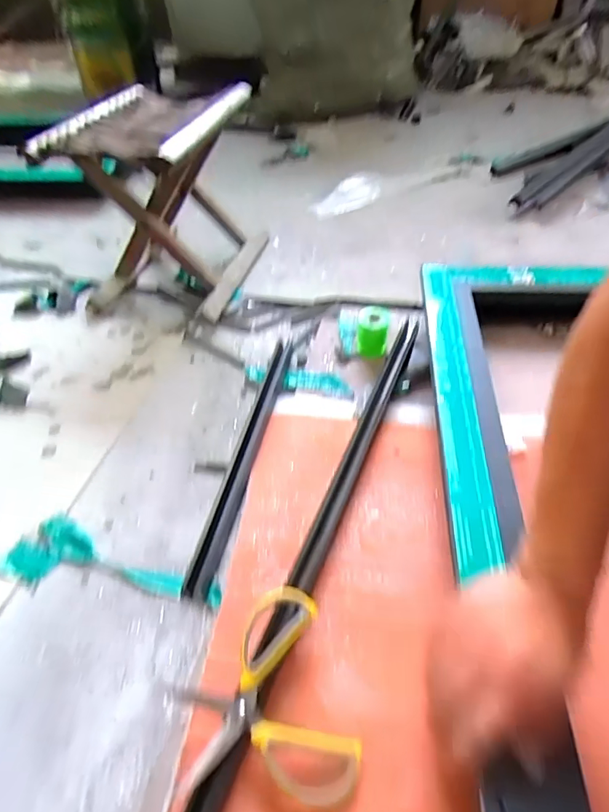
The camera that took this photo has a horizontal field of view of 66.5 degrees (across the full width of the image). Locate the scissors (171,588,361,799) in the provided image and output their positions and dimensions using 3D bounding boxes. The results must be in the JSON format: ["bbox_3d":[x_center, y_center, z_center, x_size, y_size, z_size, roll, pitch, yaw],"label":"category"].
[{"bbox_3d":[-0.037,0.241,0.381,0.134,0.033,0.148,-13,48,-8],"label":"scissors"}]

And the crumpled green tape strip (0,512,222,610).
[{"bbox_3d":[-0.207,0.165,0.505,0.252,0.011,0.075,5,48,9],"label":"crumpled green tape strip"}]

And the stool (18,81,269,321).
[{"bbox_3d":[-0.232,-0.366,0.814,0.251,0.275,0.370,6,48,9],"label":"stool"}]

